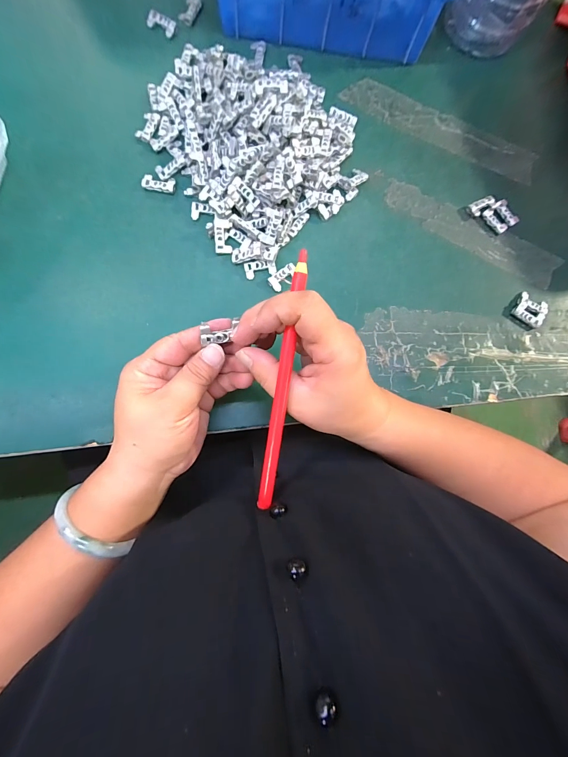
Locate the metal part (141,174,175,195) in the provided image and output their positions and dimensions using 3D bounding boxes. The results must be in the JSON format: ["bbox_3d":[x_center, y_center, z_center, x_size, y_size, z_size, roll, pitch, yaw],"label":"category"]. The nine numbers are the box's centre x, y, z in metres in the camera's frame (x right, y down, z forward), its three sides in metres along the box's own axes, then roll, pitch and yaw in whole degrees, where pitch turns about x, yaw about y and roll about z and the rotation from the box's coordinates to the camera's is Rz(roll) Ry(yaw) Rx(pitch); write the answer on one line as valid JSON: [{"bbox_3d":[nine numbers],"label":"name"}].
[{"bbox_3d":[-0.123,-0.191,0.309,0.030,0.005,0.015,9,82,-5],"label":"metal part"}]

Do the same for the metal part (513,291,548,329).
[{"bbox_3d":[0.258,-0.071,0.329,0.030,0.008,0.031,29,81,-2],"label":"metal part"}]

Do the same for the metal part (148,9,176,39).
[{"bbox_3d":[-0.130,-0.378,0.335,0.030,0.008,0.016,27,81,-2],"label":"metal part"}]

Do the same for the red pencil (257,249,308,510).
[{"bbox_3d":[0.000,0.005,0.200,0.010,0.005,0.162,8,97,-5],"label":"red pencil"}]

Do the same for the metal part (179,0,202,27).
[{"bbox_3d":[-0.100,-0.400,0.340,0.015,0.005,0.034,25,81,-2],"label":"metal part"}]

